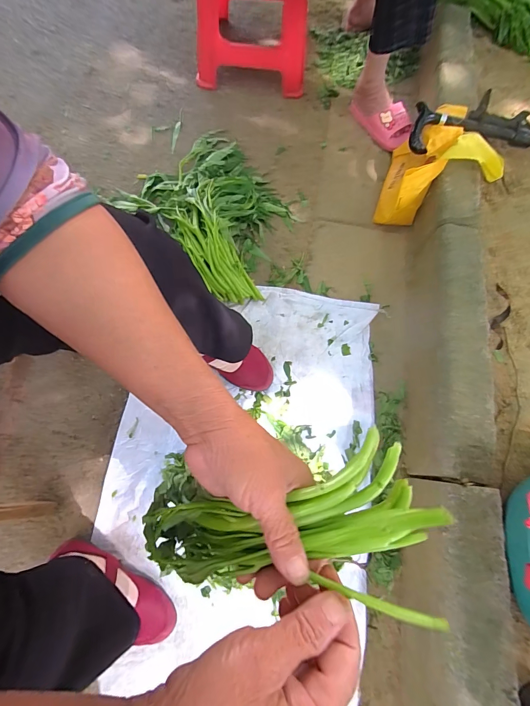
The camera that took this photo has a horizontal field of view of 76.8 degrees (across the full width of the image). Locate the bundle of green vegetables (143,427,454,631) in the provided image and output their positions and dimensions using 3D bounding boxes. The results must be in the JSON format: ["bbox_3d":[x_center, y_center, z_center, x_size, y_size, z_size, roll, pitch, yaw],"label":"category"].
[{"bbox_3d":[-0.002,0.127,0.254,0.247,0.053,0.102,-18,70,26],"label":"bundle of green vegetables"}]

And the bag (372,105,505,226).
[{"bbox_3d":[0.407,-0.424,0.776,0.224,0.195,0.290,26,73,6],"label":"bag"}]

